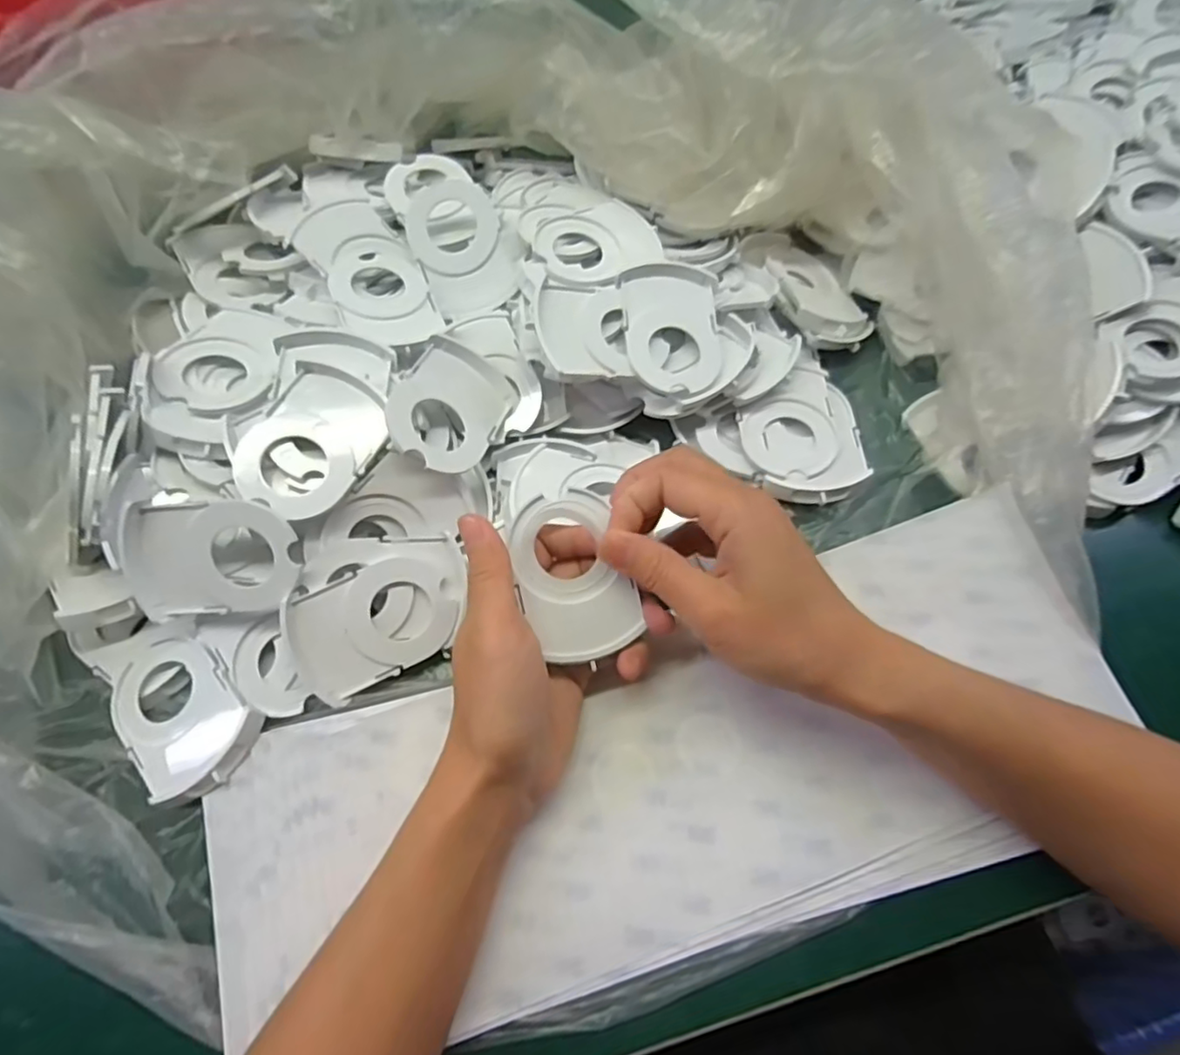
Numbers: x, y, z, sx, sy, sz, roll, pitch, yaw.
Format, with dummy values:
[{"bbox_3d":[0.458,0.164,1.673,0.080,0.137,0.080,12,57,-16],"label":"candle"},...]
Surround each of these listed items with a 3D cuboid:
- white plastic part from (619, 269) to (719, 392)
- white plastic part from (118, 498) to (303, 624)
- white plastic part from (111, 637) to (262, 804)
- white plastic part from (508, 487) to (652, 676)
[{"bbox_3d":[0.045,-0.110,0.346,0.054,0.012,0.076,0,73,1],"label":"white plastic part"},{"bbox_3d":[-0.179,0.016,0.294,0.078,0.006,0.055,-6,104,0],"label":"white plastic part"},{"bbox_3d":[-0.202,0.090,0.301,0.083,0.009,0.055,42,78,13],"label":"white plastic part"},{"bbox_3d":[-0.008,0.022,0.283,0.046,0.011,0.074,-21,90,-9],"label":"white plastic part"}]

